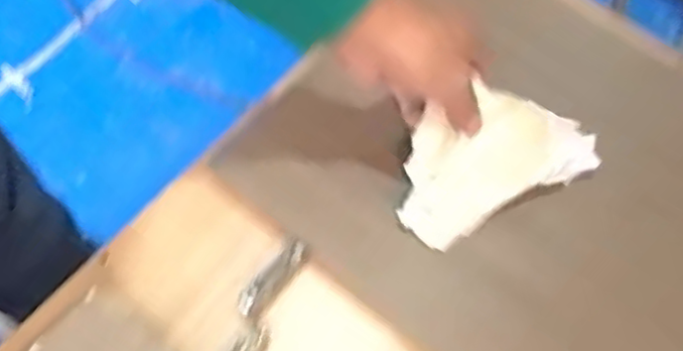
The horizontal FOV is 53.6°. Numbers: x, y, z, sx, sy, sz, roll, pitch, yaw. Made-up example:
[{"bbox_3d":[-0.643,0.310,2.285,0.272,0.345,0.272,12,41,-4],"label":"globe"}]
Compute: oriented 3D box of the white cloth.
[{"bbox_3d":[0.123,-0.016,0.552,0.171,0.059,0.084,-26,68,-13],"label":"white cloth"}]

